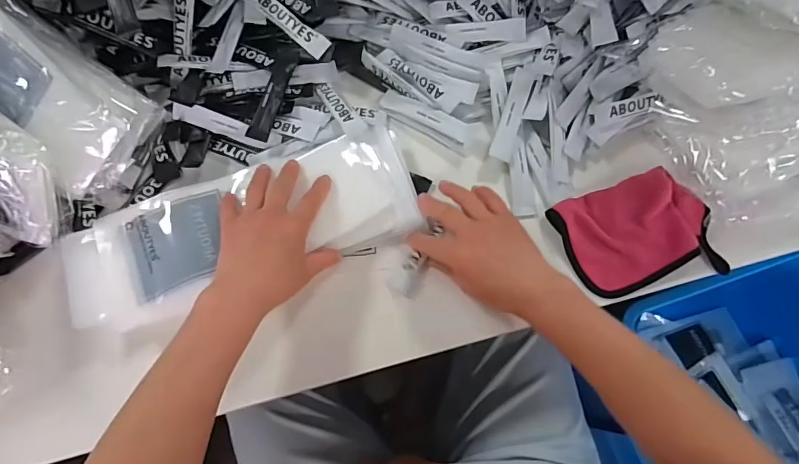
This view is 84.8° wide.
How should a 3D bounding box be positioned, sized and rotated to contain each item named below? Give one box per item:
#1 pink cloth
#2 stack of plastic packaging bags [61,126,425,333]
[{"bbox_3d":[0.246,0.000,0.451,0.143,0.030,0.111,-19,72,-6],"label":"pink cloth"},{"bbox_3d":[-0.153,-0.010,0.447,0.339,0.028,0.135,-18,72,-9],"label":"stack of plastic packaging bags"}]

